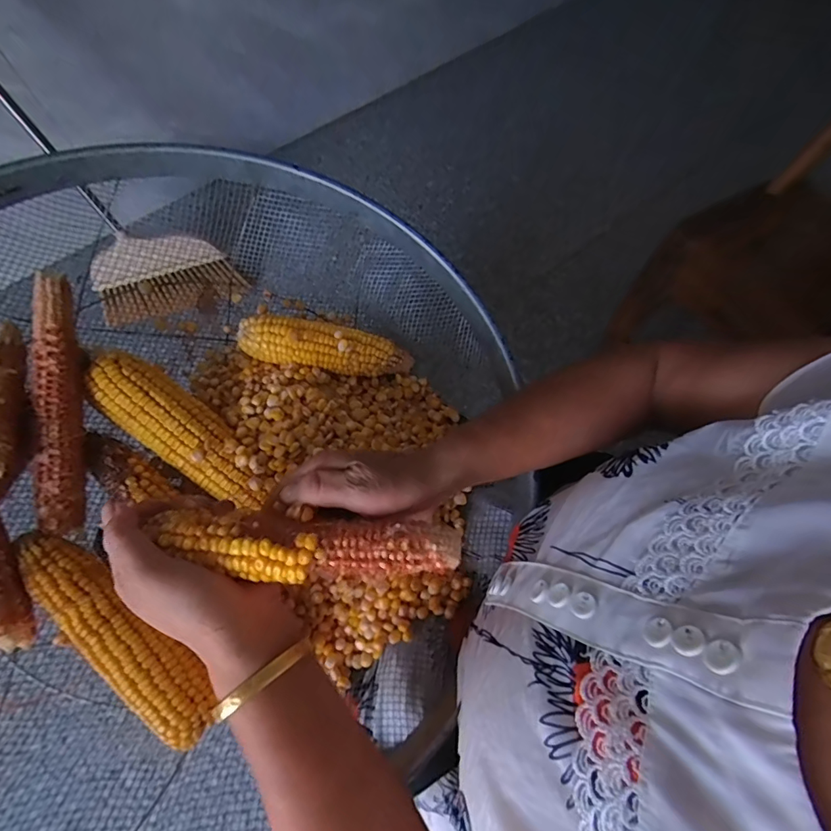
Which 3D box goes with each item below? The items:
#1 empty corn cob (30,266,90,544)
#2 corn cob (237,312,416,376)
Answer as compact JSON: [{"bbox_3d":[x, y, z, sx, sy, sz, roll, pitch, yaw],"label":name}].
[{"bbox_3d":[-0.266,-0.009,0.335,0.025,0.022,0.190,-3,90,-2],"label":"empty corn cob"},{"bbox_3d":[-0.081,-0.064,0.417,0.158,0.034,0.034,8,61,-15],"label":"corn cob"}]

